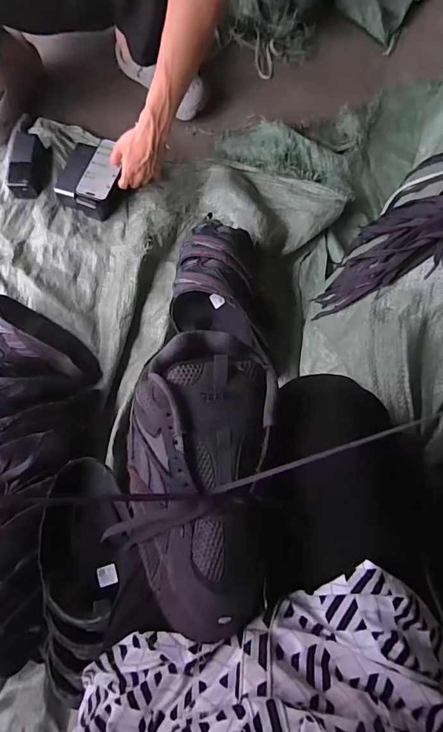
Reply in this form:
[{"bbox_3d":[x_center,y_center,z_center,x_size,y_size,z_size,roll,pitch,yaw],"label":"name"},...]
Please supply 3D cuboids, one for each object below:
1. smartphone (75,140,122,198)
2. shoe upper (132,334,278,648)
[{"bbox_3d":[-0.244,-0.411,0.881,0.067,0.012,0.141,14,73,5],"label":"smartphone"},{"bbox_3d":[-0.021,0.092,0.358,0.127,0.080,0.246,3,72,2],"label":"shoe upper"}]

